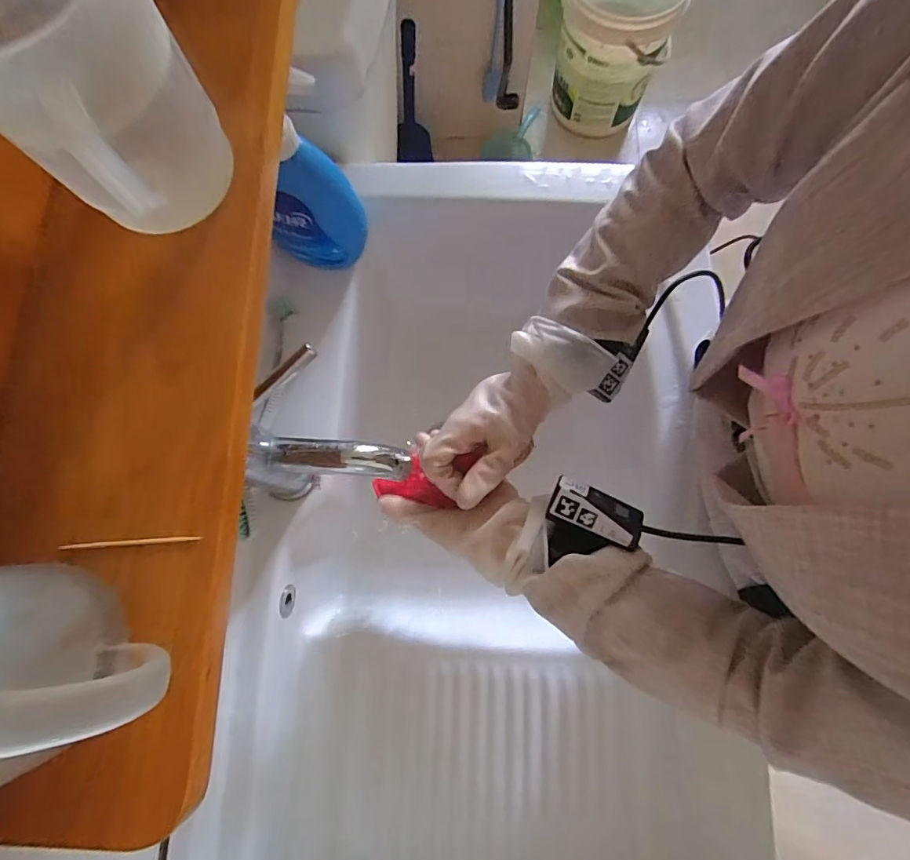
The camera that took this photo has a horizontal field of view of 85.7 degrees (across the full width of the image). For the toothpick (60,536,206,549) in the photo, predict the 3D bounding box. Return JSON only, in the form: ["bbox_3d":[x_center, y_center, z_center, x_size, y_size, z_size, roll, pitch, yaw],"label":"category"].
[{"bbox_3d":[-0.143,0.049,0.214,0.061,0.004,0.004,-4,77,-1],"label":"toothpick"}]

